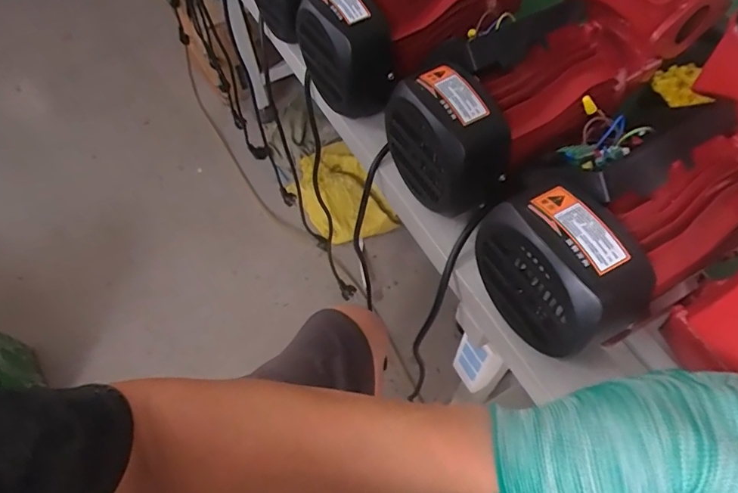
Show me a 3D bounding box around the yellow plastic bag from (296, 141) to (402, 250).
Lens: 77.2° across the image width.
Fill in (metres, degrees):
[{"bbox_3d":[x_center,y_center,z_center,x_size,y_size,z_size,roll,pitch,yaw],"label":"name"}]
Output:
[{"bbox_3d":[-0.083,-0.156,1.354,0.225,0.149,0.310,-25,61,-12],"label":"yellow plastic bag"}]

